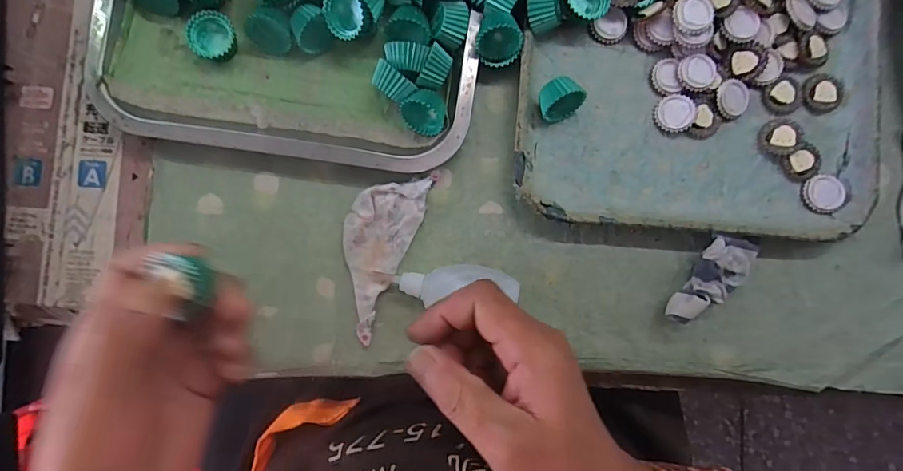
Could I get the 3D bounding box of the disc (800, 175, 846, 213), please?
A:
[{"bbox_3d":[0.269,-0.030,0.325,0.027,0.005,0.027,0,87,-1],"label":"disc"}]

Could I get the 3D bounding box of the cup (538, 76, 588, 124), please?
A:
[{"bbox_3d":[0.077,-0.097,0.319,0.033,0.030,0.024,-24,88,-2],"label":"cup"}]

